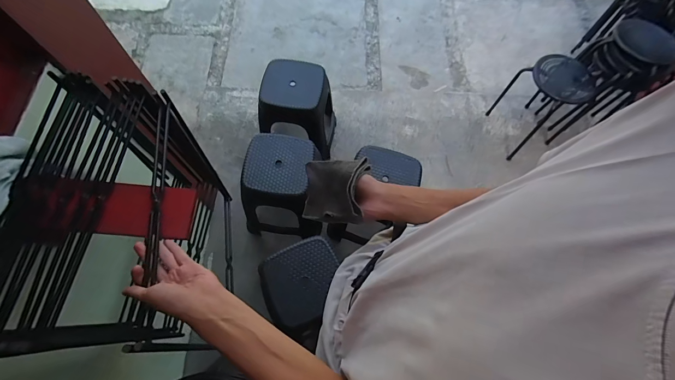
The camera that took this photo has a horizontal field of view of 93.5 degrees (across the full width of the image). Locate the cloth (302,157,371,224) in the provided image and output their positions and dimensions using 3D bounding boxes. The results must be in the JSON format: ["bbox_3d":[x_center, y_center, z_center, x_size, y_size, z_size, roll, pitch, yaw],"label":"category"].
[{"bbox_3d":[-0.006,0.000,0.568,0.113,0.037,0.113,1,85,24],"label":"cloth"}]

